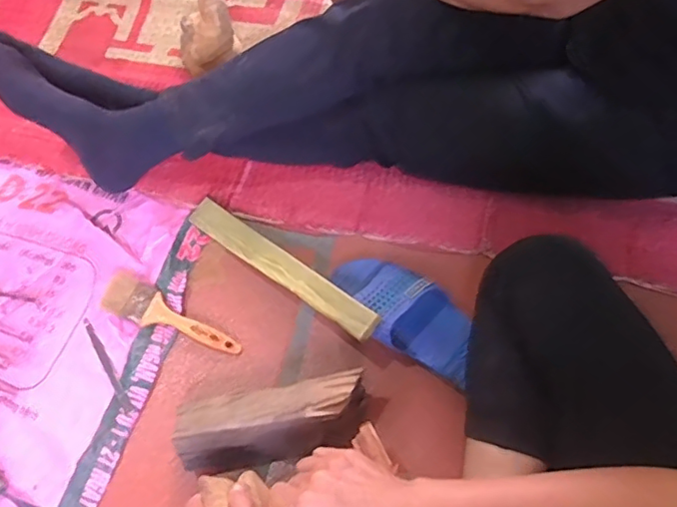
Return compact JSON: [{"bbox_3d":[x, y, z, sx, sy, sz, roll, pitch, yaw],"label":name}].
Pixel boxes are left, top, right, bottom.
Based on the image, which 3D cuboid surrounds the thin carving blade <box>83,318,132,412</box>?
[{"bbox_3d":[-0.269,0.127,0.662,0.011,0.006,0.131,-33,66,-13],"label":"thin carving blade"}]

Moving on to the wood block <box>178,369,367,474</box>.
[{"bbox_3d":[-0.066,0.176,0.593,0.190,0.074,0.069,-10,63,-3],"label":"wood block"}]

